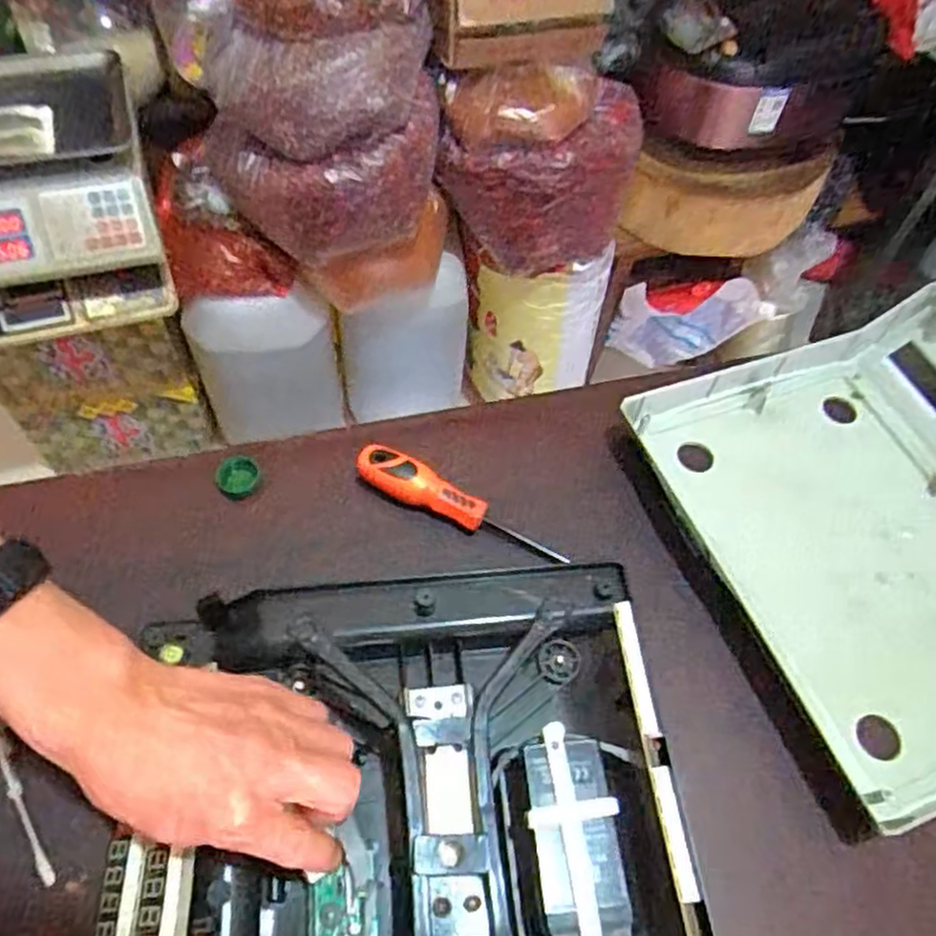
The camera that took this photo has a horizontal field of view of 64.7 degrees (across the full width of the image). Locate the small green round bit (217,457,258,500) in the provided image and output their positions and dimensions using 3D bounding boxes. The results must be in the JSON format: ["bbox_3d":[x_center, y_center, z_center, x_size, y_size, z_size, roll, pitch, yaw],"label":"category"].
[{"bbox_3d":[-0.176,0.007,0.565,0.029,0.006,0.033,3,58,-2],"label":"small green round bit"}]

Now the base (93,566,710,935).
[{"bbox_3d":[-0.033,0.215,0.401,0.298,0.077,0.327,-4,59,-7],"label":"base"}]

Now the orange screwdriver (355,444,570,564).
[{"bbox_3d":[-0.007,0.029,0.560,0.169,0.024,0.028,25,60,11],"label":"orange screwdriver"}]

